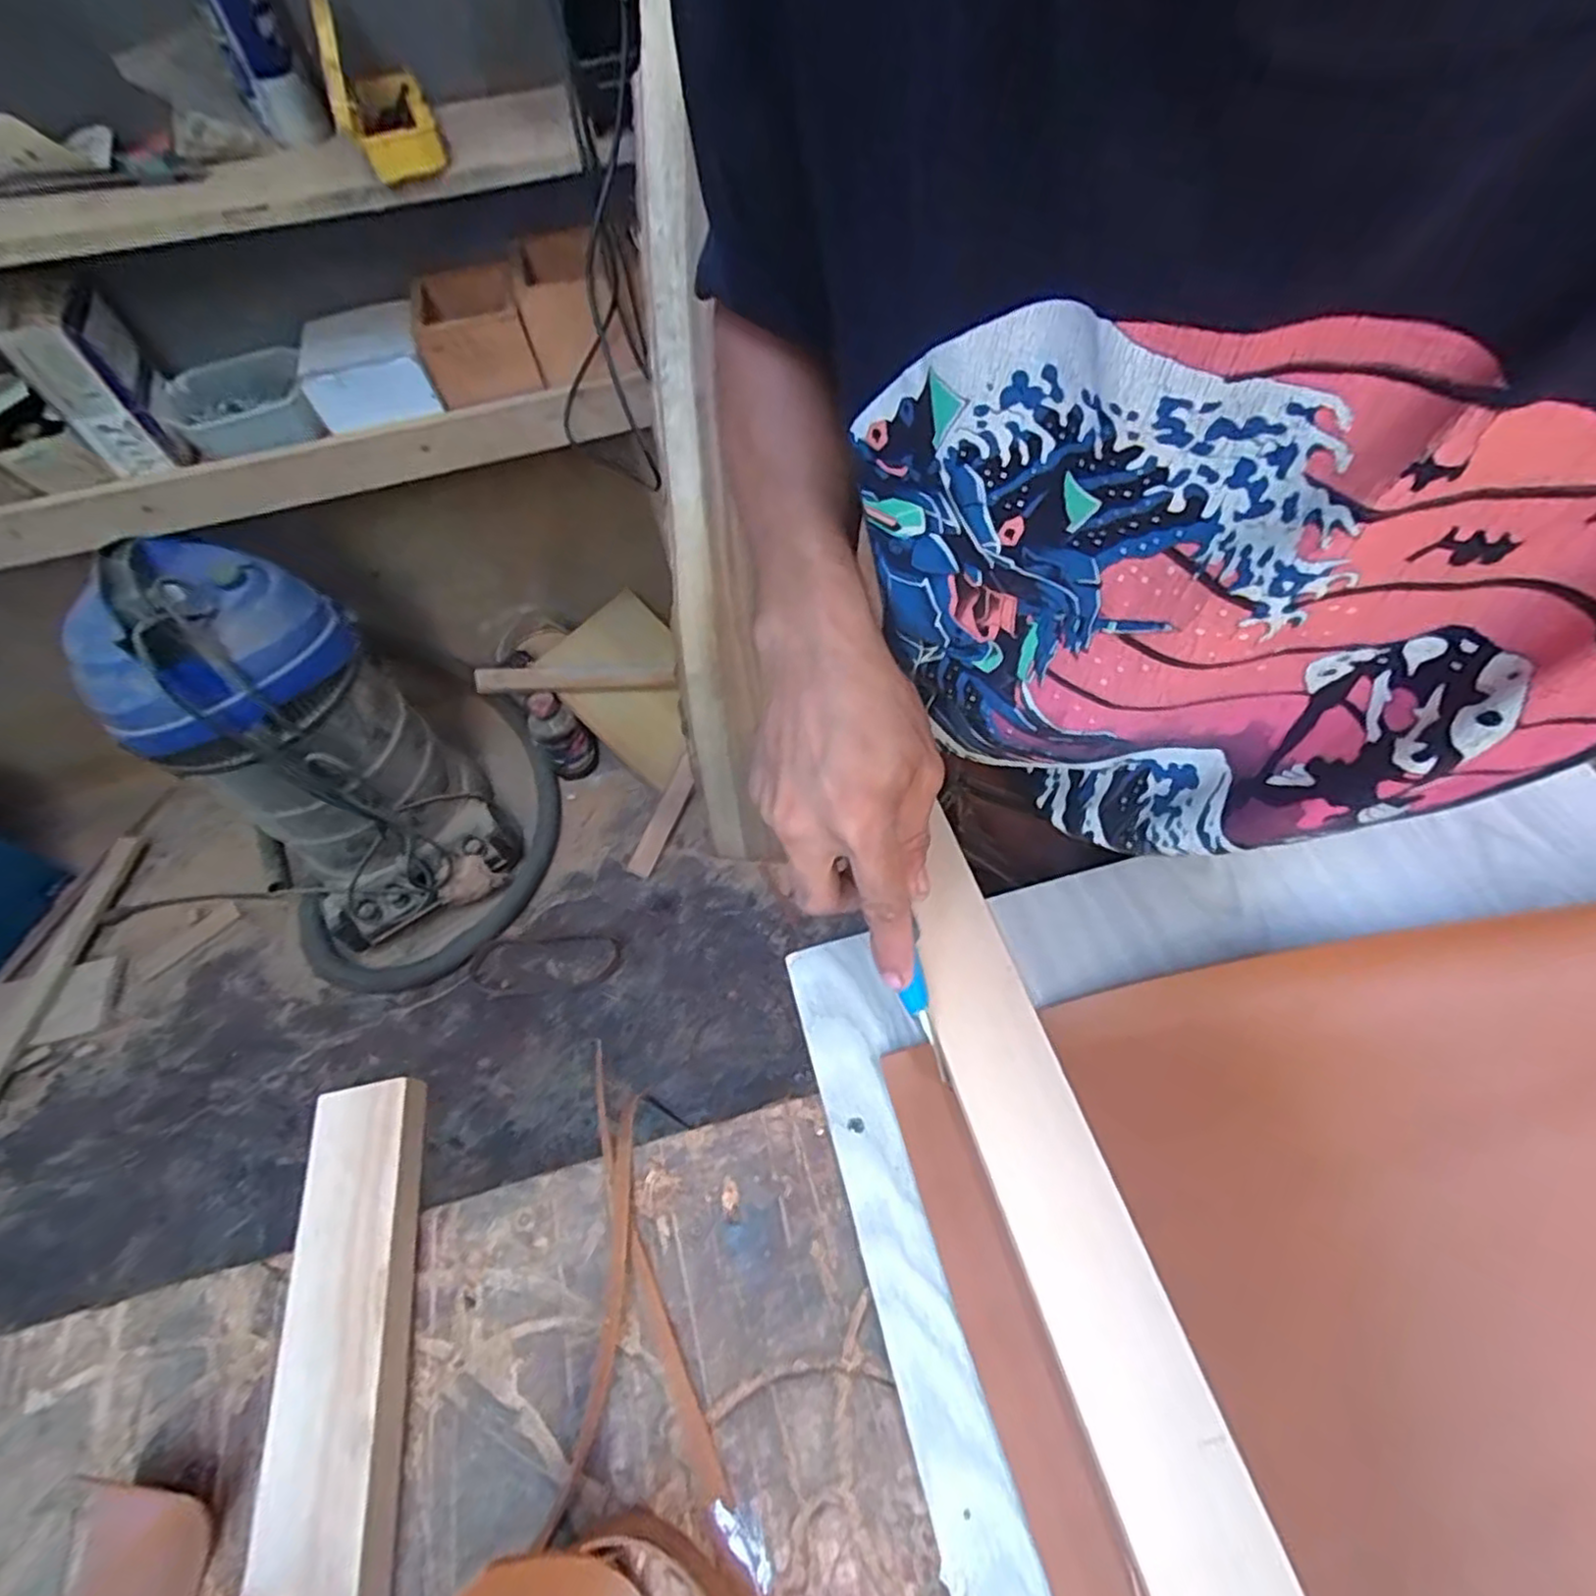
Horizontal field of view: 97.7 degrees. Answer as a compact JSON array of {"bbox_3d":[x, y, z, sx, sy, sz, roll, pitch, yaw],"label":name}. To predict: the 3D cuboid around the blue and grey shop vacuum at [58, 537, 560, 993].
[{"bbox_3d":[-0.719,-0.066,1.129,0.435,0.673,0.527,36,67,23],"label":"blue and grey shop vacuum"}]

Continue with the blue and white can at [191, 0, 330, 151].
[{"bbox_3d":[-0.527,-0.731,0.648,0.052,0.187,0.072,23,57,30],"label":"blue and white can"}]

